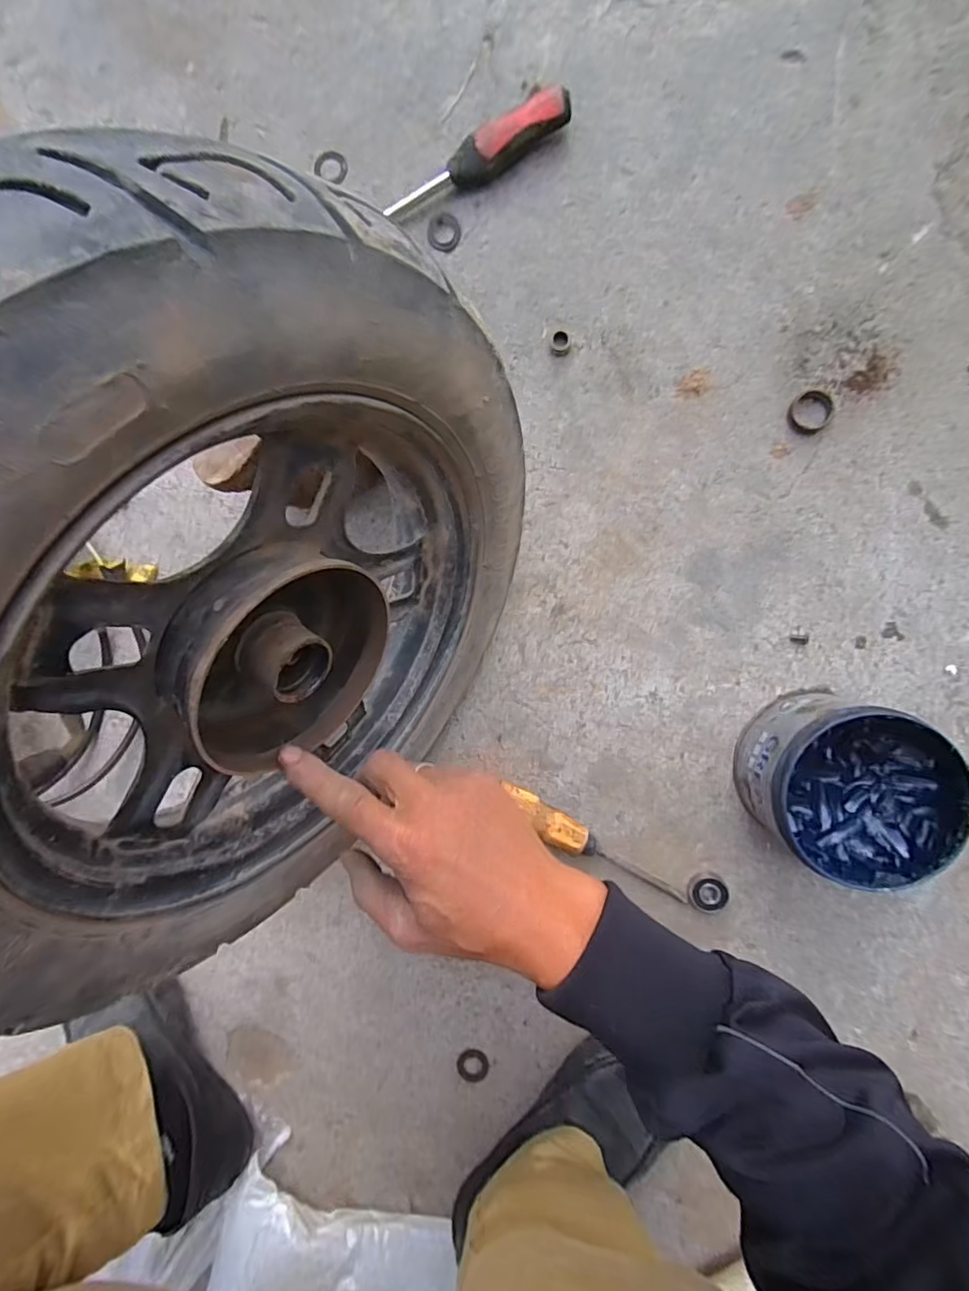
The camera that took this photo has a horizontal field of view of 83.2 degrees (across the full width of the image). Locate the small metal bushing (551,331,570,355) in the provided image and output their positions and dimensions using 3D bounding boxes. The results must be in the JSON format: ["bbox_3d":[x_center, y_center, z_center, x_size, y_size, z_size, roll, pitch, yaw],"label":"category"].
[{"bbox_3d":[0.063,-0.251,0.451,0.016,0.008,0.017,0,92,6],"label":"small metal bushing"}]

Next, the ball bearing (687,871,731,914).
[{"bbox_3d":[0.189,0.209,0.457,0.033,0.011,0.032,0,92,6],"label":"ball bearing"}]

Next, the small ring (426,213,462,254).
[{"bbox_3d":[-0.034,-0.348,0.459,0.027,0.004,0.034,-25,90,6],"label":"small ring"}]

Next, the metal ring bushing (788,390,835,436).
[{"bbox_3d":[0.259,-0.185,0.433,0.033,0.005,0.034,0,92,6],"label":"metal ring bushing"}]

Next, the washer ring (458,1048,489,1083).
[{"bbox_3d":[-0.011,0.380,0.491,0.028,0.004,0.032,3,93,6],"label":"washer ring"}]

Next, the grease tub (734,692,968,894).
[{"bbox_3d":[0.265,0.102,0.407,0.121,0.088,0.114,0,92,6],"label":"grease tub"}]

